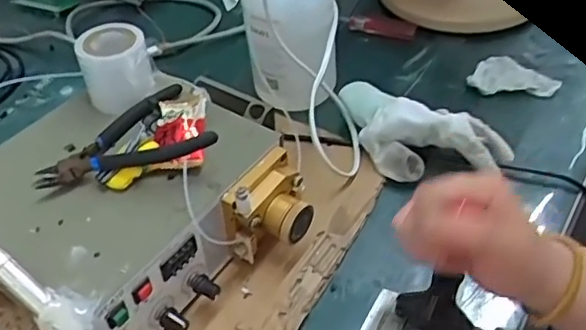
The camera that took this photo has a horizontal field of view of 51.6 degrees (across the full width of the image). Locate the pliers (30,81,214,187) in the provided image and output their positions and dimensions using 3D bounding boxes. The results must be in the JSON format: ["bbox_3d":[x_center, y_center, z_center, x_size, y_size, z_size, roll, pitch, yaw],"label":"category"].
[{"bbox_3d":[-0.116,-0.019,0.411,0.125,0.028,0.048,-17,45,9],"label":"pliers"}]

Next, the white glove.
[{"bbox_3d":[0.101,-0.021,0.511,0.142,0.051,0.059,21,51,23],"label":"white glove"}]

